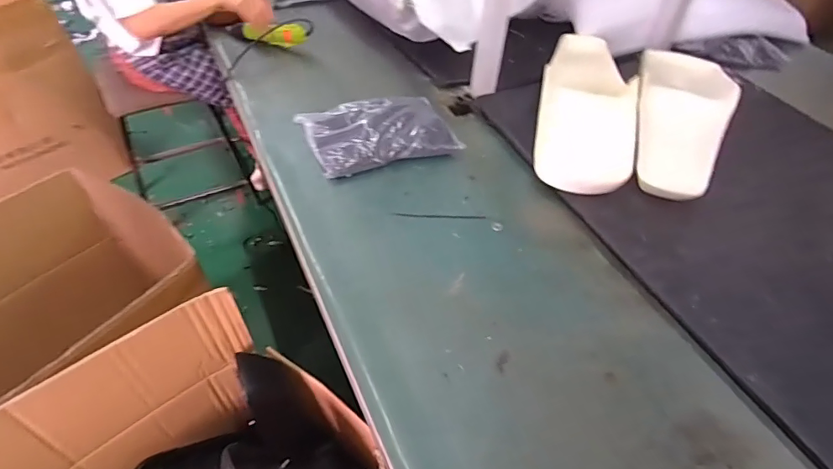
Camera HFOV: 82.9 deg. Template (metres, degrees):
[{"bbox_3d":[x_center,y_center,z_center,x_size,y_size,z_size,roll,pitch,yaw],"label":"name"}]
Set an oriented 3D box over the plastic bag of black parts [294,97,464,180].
[{"bbox_3d":[-0.077,-0.215,0.961,0.299,0.059,0.196,-13,49,-10],"label":"plastic bag of black parts"}]

